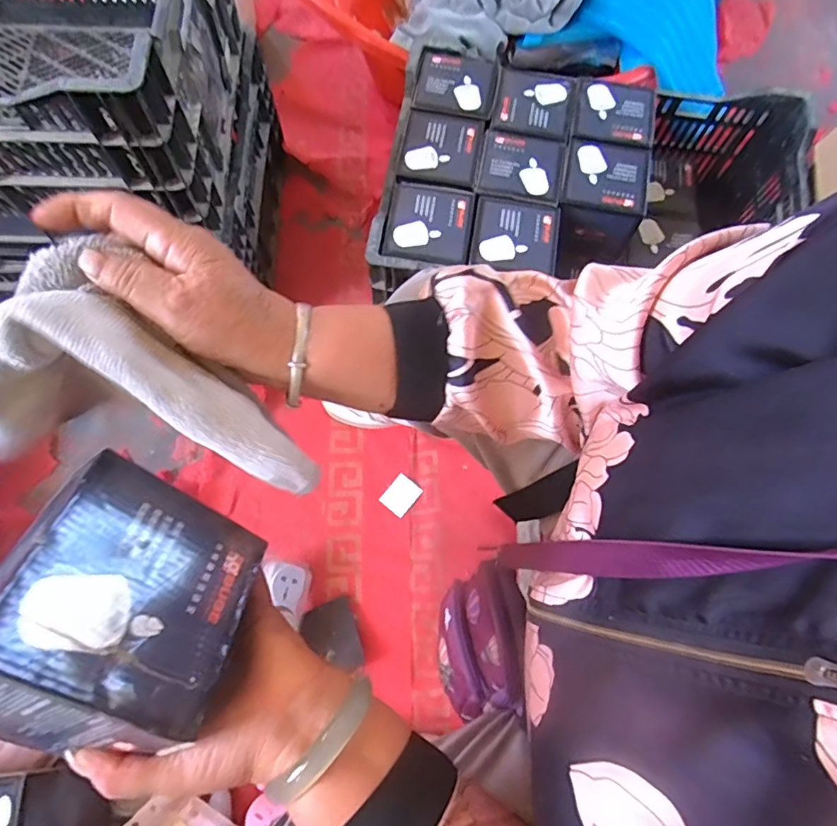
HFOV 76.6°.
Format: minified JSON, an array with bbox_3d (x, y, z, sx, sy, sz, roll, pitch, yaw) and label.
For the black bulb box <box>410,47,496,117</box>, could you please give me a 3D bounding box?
[{"bbox_3d":[0.056,-0.493,0.803,0.114,0.042,0.122,12,72,2],"label":"black bulb box"}]

